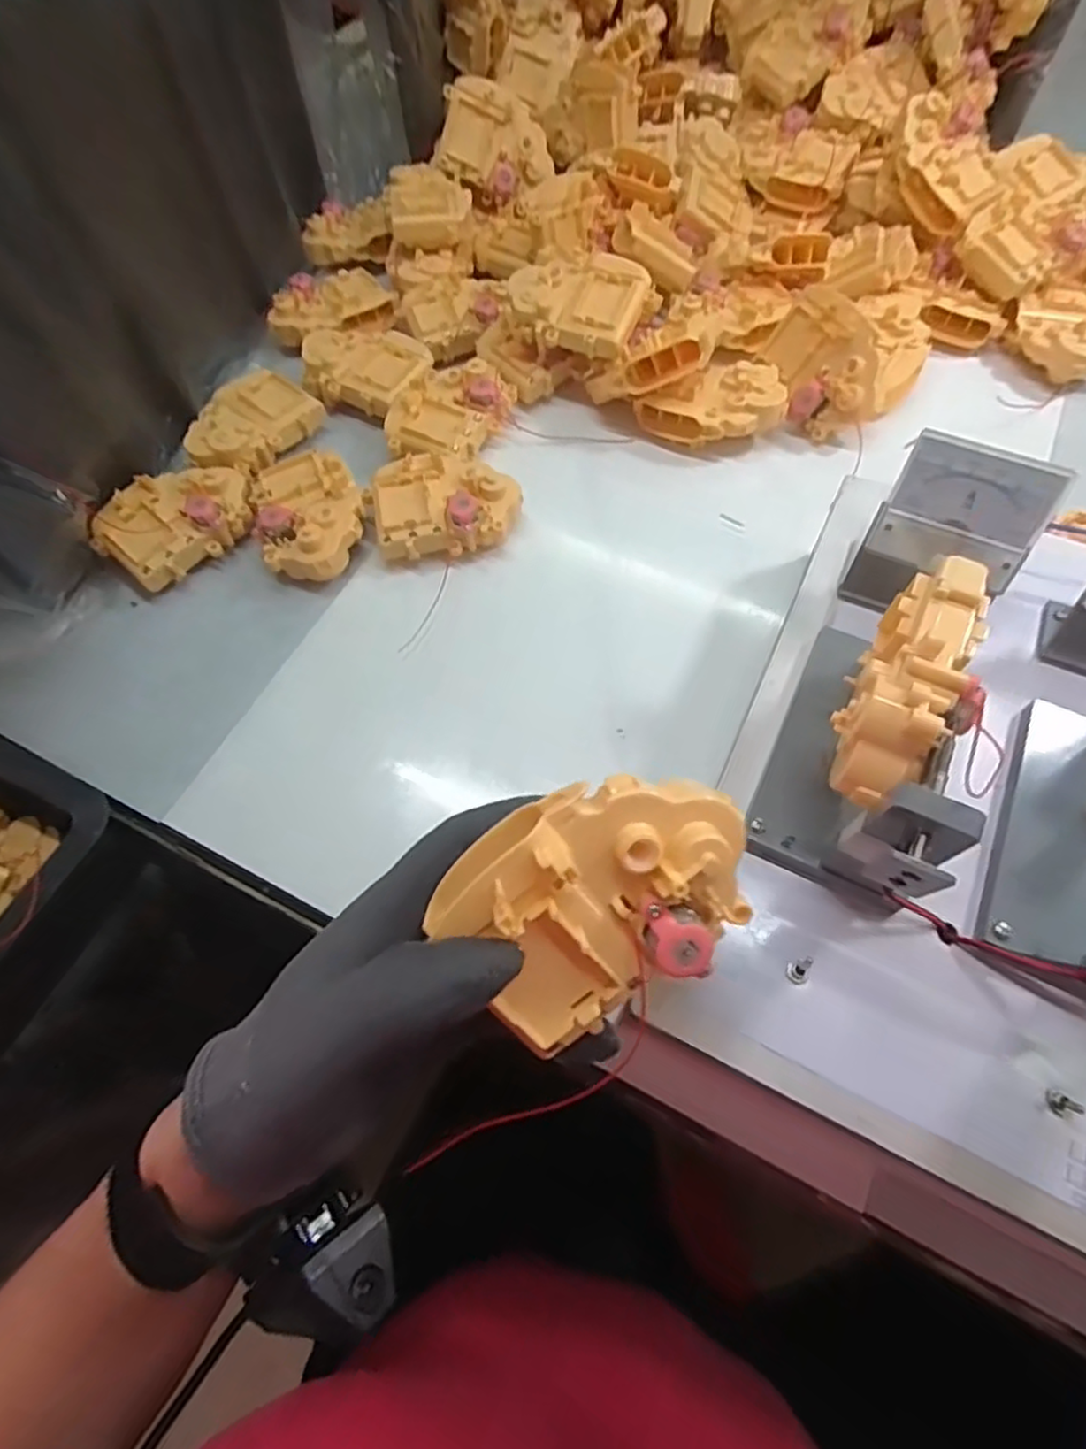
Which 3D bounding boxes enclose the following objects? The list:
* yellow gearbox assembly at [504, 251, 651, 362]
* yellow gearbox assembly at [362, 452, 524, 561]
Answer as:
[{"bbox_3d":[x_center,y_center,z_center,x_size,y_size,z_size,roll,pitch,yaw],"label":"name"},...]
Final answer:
[{"bbox_3d":[0.026,-0.301,0.484,0.092,0.030,0.068,21,84,10],"label":"yellow gearbox assembly"},{"bbox_3d":[-0.065,-0.148,0.451,0.096,0.029,0.066,-13,63,-3],"label":"yellow gearbox assembly"}]

